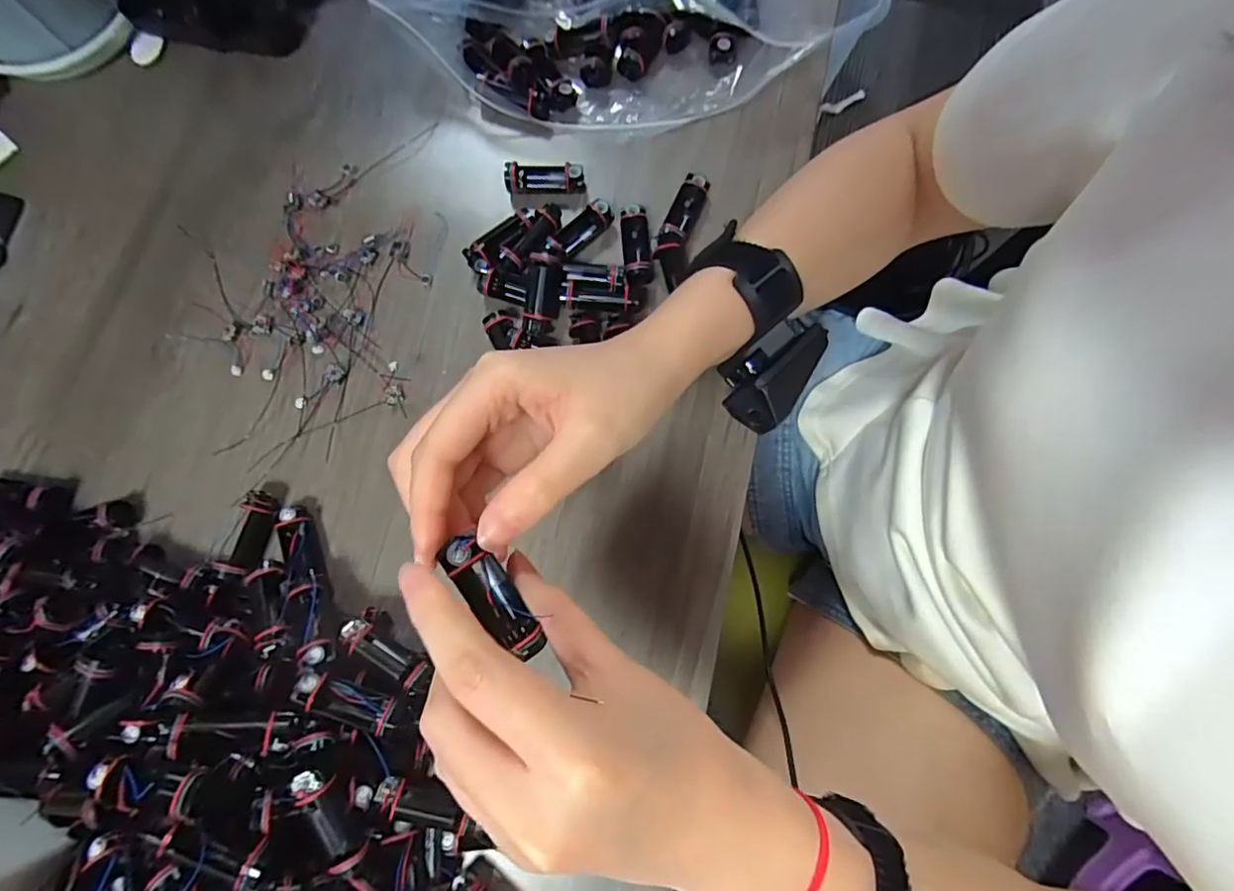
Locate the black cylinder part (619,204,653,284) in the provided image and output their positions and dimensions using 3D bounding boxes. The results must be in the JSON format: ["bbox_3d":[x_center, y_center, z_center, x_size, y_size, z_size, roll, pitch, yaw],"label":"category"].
[{"bbox_3d":[0.012,-0.124,0.349,0.017,0.015,0.046,-5,77,1],"label":"black cylinder part"}]

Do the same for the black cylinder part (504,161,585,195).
[{"bbox_3d":[-0.046,-0.170,0.359,0.049,0.017,0.017,-1,78,2],"label":"black cylinder part"}]

